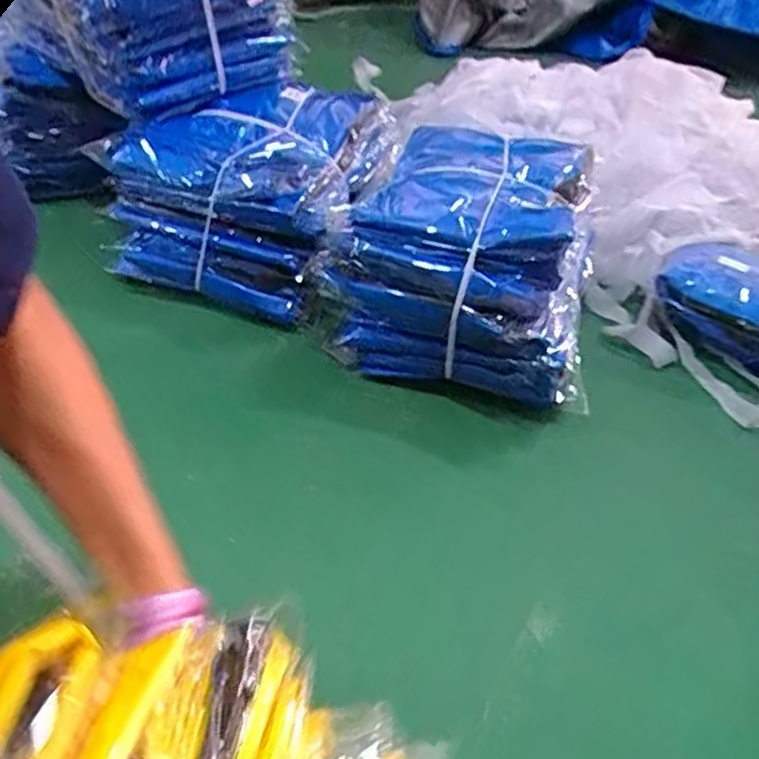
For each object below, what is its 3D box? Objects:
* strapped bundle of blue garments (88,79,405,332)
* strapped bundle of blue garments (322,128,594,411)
[{"bbox_3d":[-0.155,-0.271,0.991,0.320,0.186,0.336,16,39,11],"label":"strapped bundle of blue garments"},{"bbox_3d":[0.137,-0.156,0.911,0.312,0.210,0.349,19,40,13],"label":"strapped bundle of blue garments"}]

